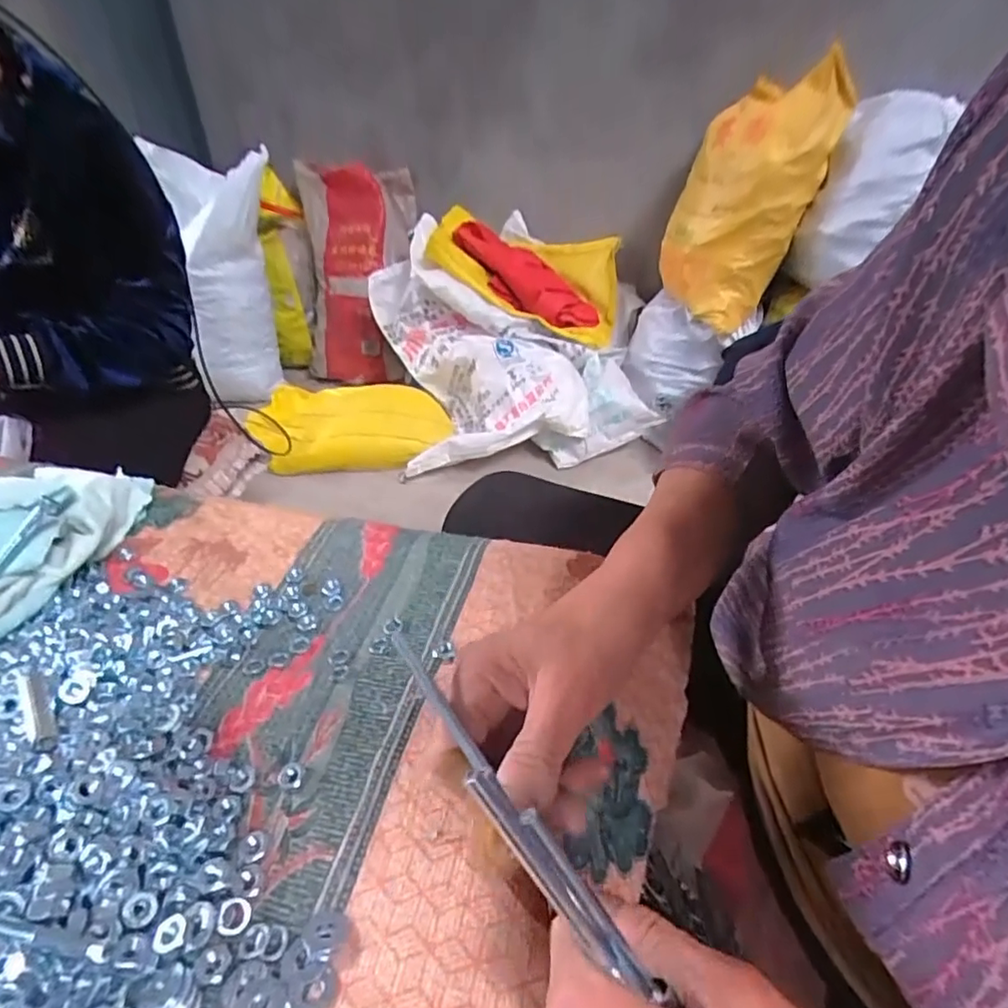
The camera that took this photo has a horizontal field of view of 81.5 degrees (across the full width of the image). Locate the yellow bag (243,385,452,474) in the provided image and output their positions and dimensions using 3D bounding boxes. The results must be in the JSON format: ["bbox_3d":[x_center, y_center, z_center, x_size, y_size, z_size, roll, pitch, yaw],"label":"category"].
[{"bbox_3d":[-0.380,-0.196,1.514,0.461,0.157,0.227,-1,35,-1],"label":"yellow bag"}]

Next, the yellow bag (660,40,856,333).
[{"bbox_3d":[0.615,-0.815,1.503,0.362,0.679,0.189,22,-2,28],"label":"yellow bag"}]

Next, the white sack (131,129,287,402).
[{"bbox_3d":[-0.739,-0.604,1.610,0.268,0.628,0.223,-9,36,-12],"label":"white sack"}]

